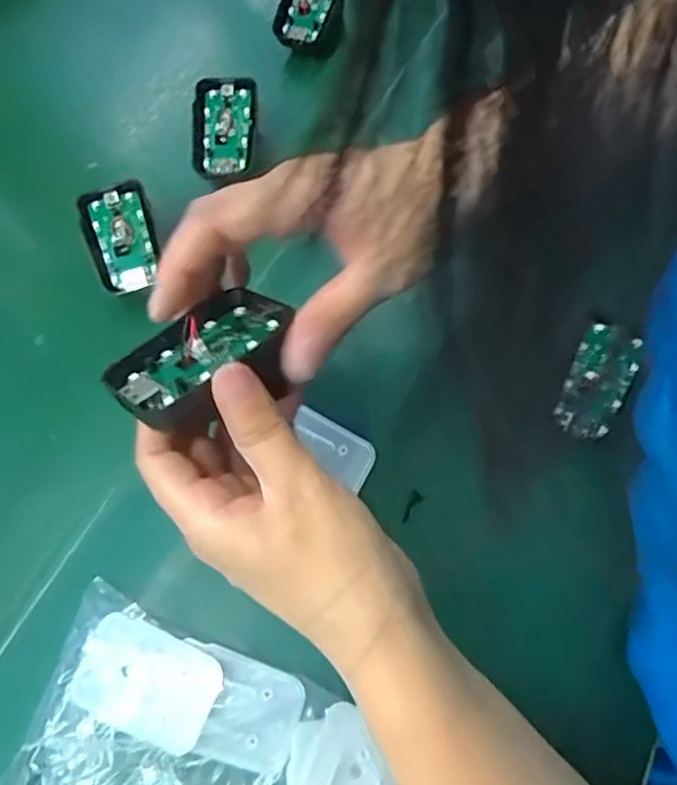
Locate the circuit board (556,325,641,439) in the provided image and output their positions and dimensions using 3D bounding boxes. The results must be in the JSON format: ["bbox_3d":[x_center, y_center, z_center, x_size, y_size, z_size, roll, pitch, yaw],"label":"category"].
[{"bbox_3d":[0.141,-0.006,0.315,0.031,0.004,0.061,21,85,11],"label":"circuit board"}]

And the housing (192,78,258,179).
[{"bbox_3d":[-0.081,-0.184,0.406,0.044,0.010,0.067,2,87,3],"label":"housing"}]

